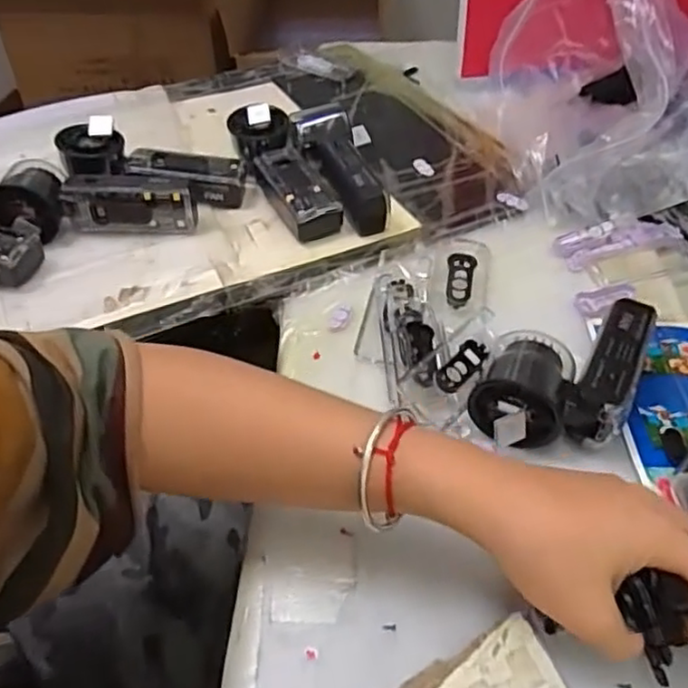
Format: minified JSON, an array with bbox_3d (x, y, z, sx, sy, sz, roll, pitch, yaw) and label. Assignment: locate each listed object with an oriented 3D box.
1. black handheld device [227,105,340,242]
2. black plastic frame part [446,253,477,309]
[{"bbox_3d":[-0.054,-0.161,0.606,0.055,0.044,0.164,-21,61,-18],"label":"black handheld device"},{"bbox_3d":[0.091,-0.050,0.516,0.021,0.012,0.056,8,45,10],"label":"black plastic frame part"}]

